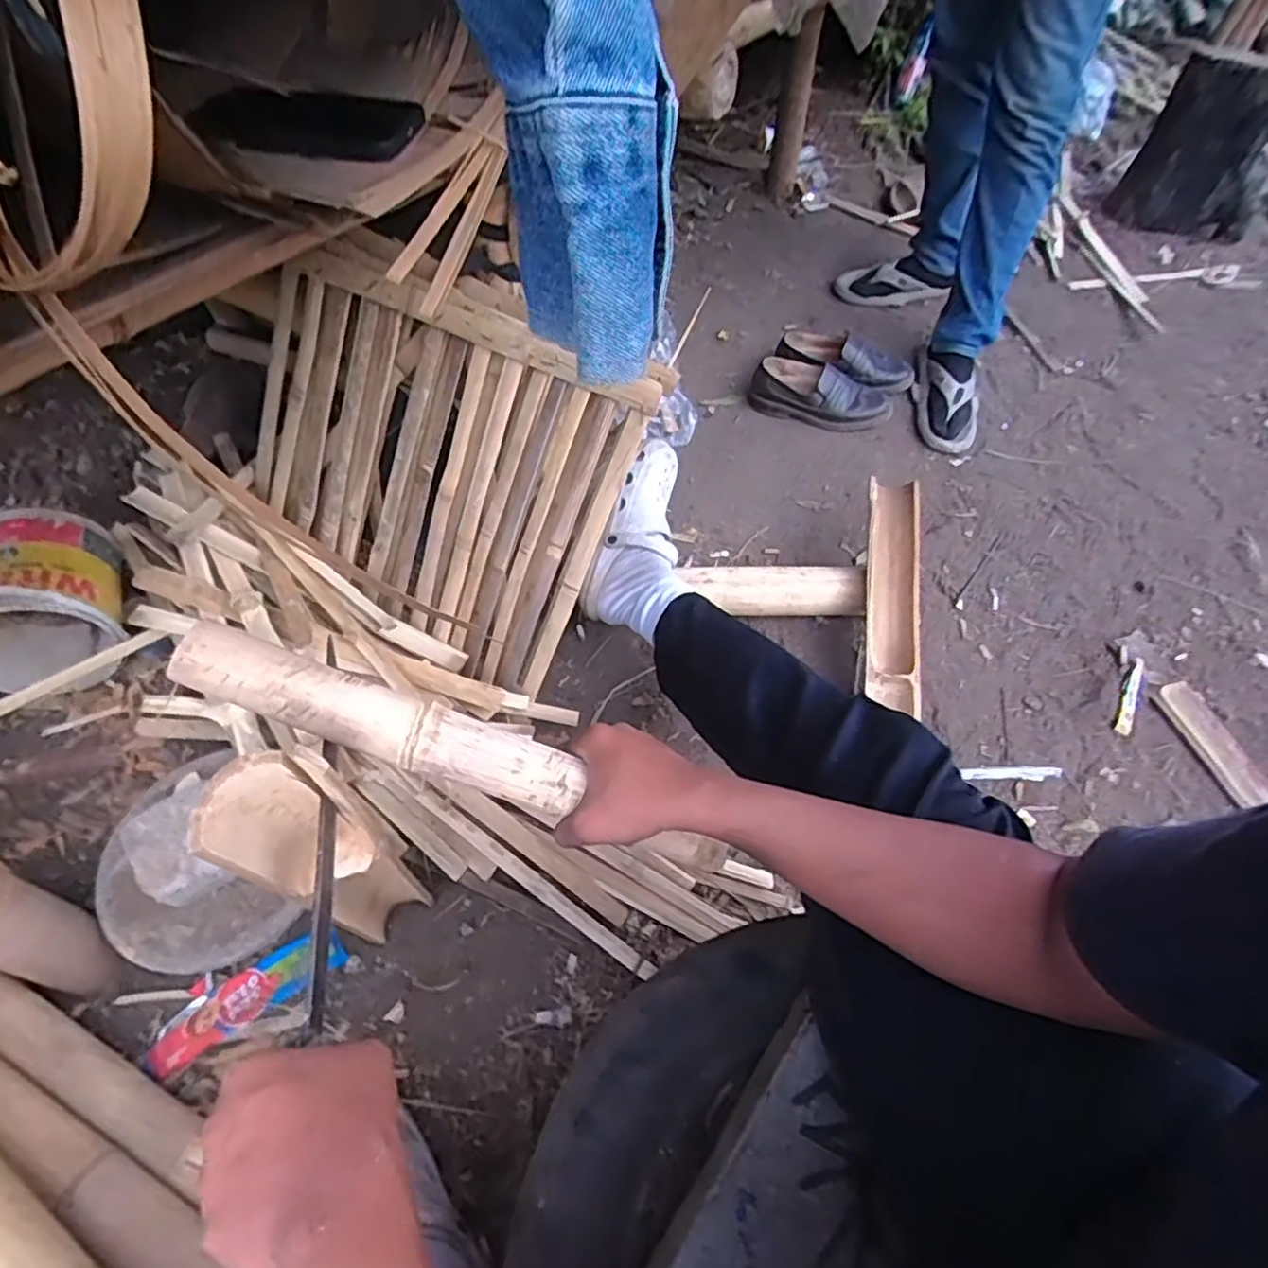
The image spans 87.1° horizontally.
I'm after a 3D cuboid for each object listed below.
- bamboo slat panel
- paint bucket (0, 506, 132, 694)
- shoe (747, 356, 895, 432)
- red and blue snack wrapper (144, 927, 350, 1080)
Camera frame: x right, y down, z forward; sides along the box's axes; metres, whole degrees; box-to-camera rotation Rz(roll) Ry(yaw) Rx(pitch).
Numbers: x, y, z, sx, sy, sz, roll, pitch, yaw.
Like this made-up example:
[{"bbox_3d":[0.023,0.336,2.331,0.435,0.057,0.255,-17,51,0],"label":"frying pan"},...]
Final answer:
[{"bbox_3d":[-0.271,-0.229,0.866,0.531,0.452,0.068,31,27,8],"label":"bamboo slat panel"},{"bbox_3d":[-0.809,-0.043,0.912,0.181,0.178,0.197,-40,54,15],"label":"paint bucket"},{"bbox_3d":[0.373,-0.472,1.334,0.283,0.092,0.102,12,53,7],"label":"shoe"},{"bbox_3d":[-0.434,0.400,0.750,0.206,0.016,0.069,-29,59,-22],"label":"red and blue snack wrapper"}]

